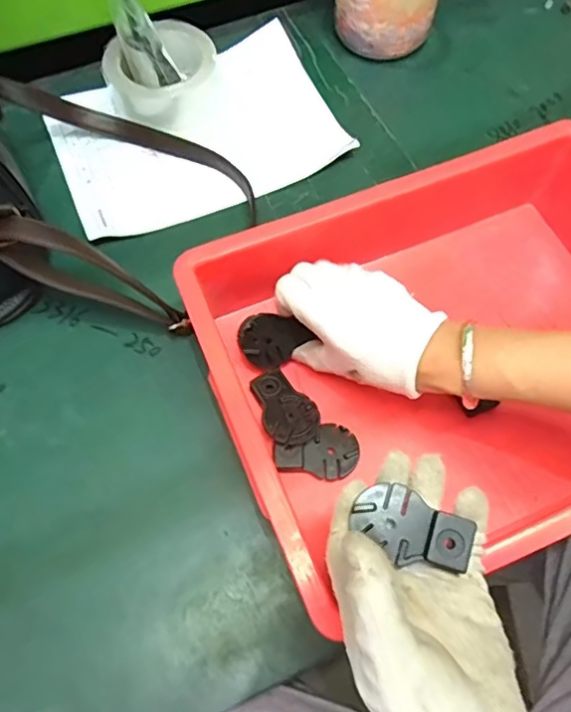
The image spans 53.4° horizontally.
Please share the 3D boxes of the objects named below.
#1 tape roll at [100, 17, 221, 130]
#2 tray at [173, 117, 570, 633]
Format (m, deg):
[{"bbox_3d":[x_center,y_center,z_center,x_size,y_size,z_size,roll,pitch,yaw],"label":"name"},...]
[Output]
[{"bbox_3d":[-0.119,-0.277,0.567,0.104,0.058,0.104,-1,65,1],"label":"tape roll"},{"bbox_3d":[0.123,-0.010,0.417,0.344,0.085,0.263,-22,67,-9],"label":"tray"}]

